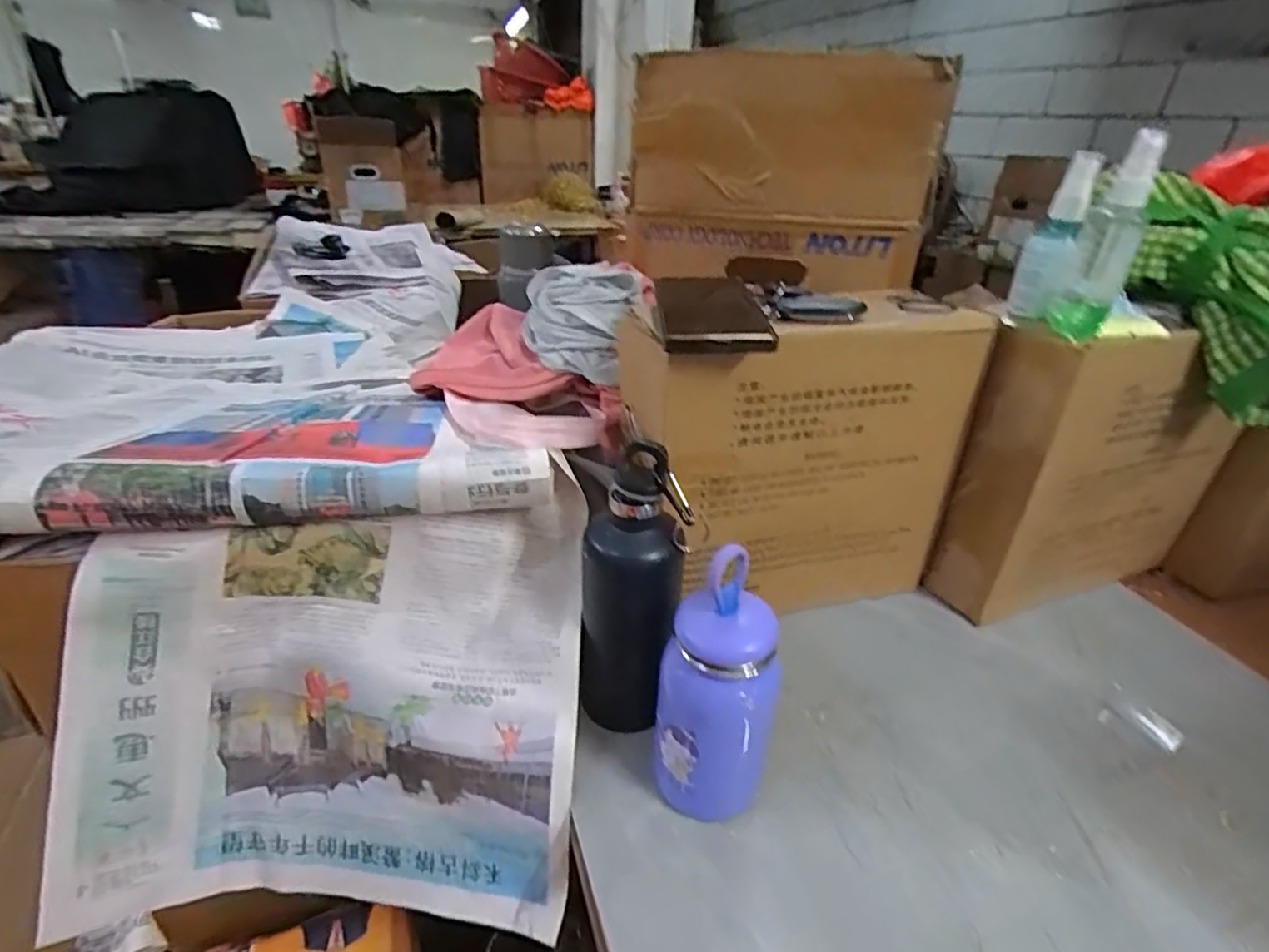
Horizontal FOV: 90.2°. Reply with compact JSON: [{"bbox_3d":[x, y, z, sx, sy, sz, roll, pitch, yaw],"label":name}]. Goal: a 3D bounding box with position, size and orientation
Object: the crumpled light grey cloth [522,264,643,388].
[{"bbox_3d":[-0.049,-0.145,0.595,0.110,0.083,0.086,0,30,-5],"label":"crumpled light grey cloth"}]

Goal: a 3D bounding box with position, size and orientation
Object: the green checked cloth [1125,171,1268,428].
[{"bbox_3d":[0.478,-0.136,0.502,0.171,0.151,0.078,22,35,30],"label":"green checked cloth"}]

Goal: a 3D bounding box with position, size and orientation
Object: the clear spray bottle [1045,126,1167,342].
[{"bbox_3d":[0.346,-0.172,0.464,0.034,0.138,0.032,12,31,16],"label":"clear spray bottle"}]

